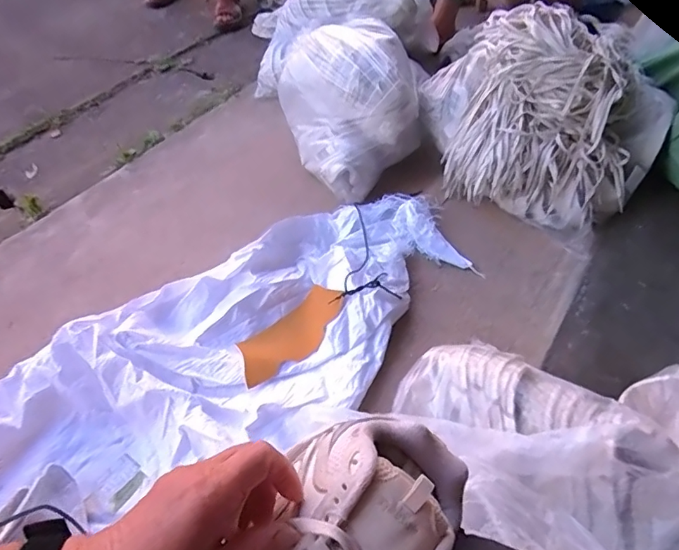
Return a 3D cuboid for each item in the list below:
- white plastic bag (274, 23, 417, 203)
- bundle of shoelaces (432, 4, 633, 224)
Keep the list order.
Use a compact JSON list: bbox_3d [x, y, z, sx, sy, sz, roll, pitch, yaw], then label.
[{"bbox_3d":[0.049,-0.428,1.262,0.328,0.270,0.425,-15,52,-11],"label":"white plastic bag"},{"bbox_3d":[0.448,-0.363,1.093,0.409,0.271,0.412,13,52,12],"label":"bundle of shoelaces"}]

